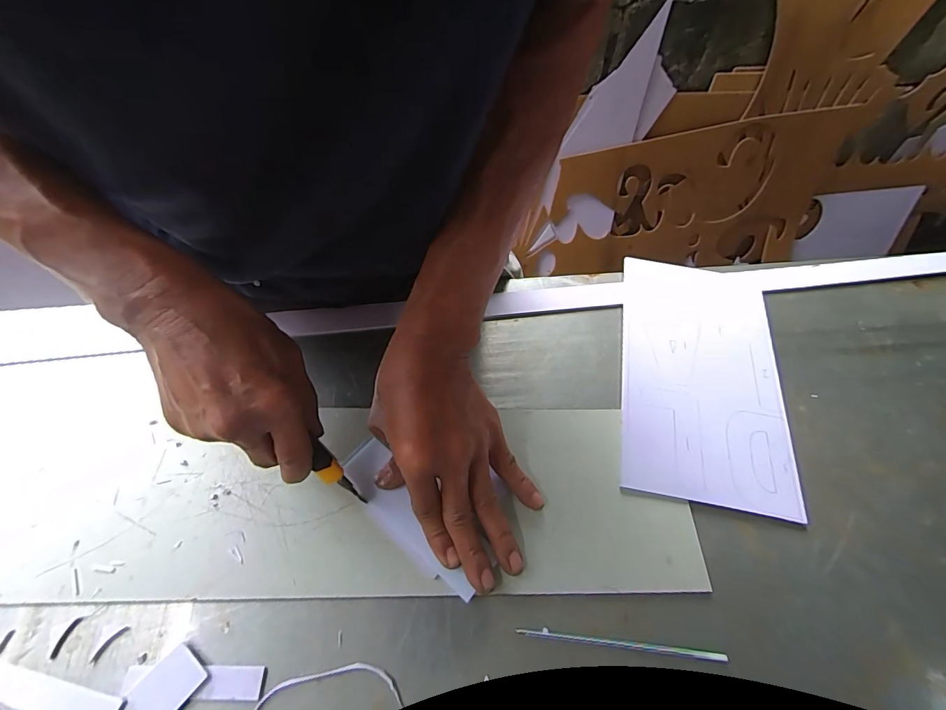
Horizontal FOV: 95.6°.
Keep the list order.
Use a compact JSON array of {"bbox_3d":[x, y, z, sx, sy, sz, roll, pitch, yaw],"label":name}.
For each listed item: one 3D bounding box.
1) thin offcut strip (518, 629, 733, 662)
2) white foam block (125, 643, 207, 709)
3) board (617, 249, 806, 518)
[{"bbox_3d":[0.097,0.191,0.283,0.135,0.005,0.005,6,58,1],"label":"thin offcut strip"},{"bbox_3d":[-0.186,0.202,0.261,0.029,0.004,0.038,34,63,17],"label":"white foam block"},{"bbox_3d":[0.207,0.012,0.393,0.137,0.007,0.241,11,59,4],"label":"board"}]

